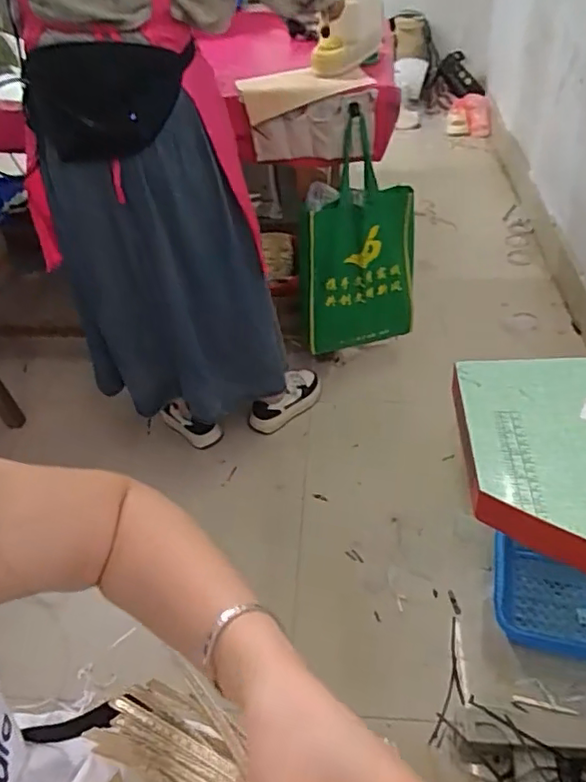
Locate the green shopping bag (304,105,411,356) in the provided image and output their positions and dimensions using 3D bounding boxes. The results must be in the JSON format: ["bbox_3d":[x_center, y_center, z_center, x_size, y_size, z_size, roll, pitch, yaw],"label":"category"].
[{"bbox_3d":[0.160,-0.339,1.446,0.279,0.500,0.136,-9,43,-2],"label":"green shopping bag"}]

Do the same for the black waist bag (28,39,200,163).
[{"bbox_3d":[-0.296,-0.454,0.923,0.278,0.156,0.051,3,44,11],"label":"black waist bag"}]

